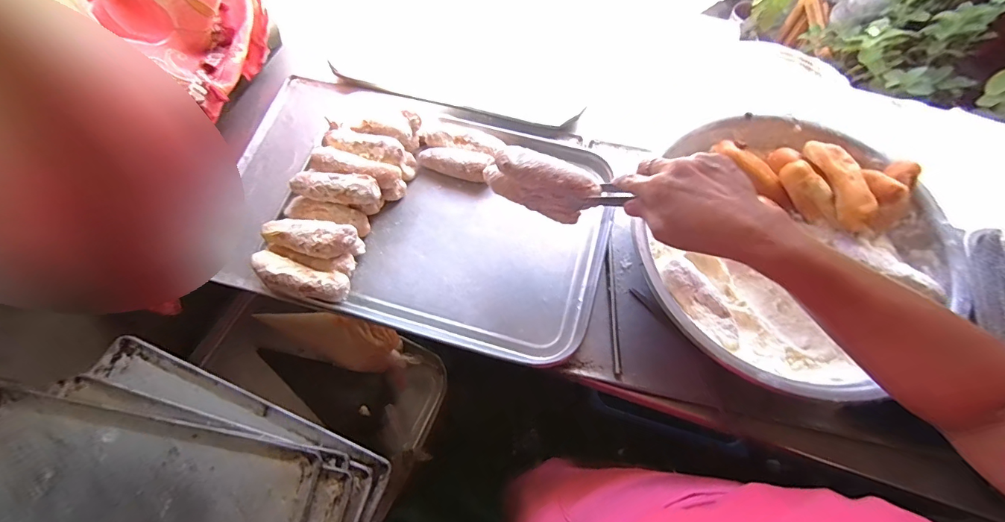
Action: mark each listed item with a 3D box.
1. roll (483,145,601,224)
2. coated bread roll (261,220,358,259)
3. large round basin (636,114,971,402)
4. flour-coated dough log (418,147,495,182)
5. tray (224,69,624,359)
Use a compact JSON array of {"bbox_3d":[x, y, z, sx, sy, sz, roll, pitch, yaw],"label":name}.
[{"bbox_3d":[0.037,-0.079,0.426,0.113,0.065,0.026,23,69,9],"label":"roll"},{"bbox_3d":[-0.219,-0.025,0.482,0.102,0.023,0.038,5,67,2],"label":"coated bread roll"},{"bbox_3d":[0.307,-0.029,0.468,0.332,0.086,0.297,-27,70,-11],"label":"large round basin"},{"bbox_3d":[-0.062,-0.131,0.571,0.096,0.031,0.031,17,68,7],"label":"flour-coated dough log"},{"bbox_3d":[-0.114,-0.083,0.538,0.492,0.069,0.313,15,68,6],"label":"tray"}]

